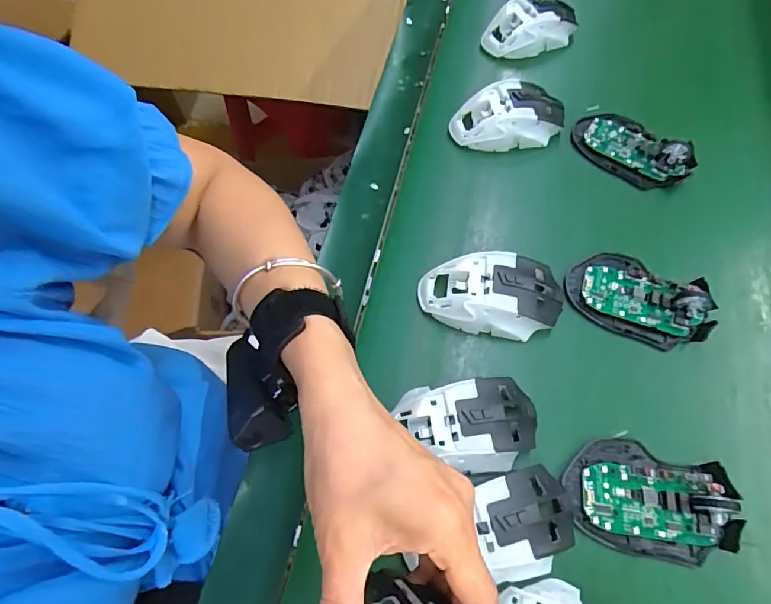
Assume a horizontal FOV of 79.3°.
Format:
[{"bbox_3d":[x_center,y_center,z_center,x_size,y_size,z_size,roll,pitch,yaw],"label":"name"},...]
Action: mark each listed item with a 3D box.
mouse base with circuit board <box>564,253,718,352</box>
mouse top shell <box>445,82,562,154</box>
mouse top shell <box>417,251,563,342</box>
[{"bbox_3d":[0.218,-0.004,0.397,0.115,0.023,0.071,26,66,12],"label":"mouse base with circuit board"},{"bbox_3d":[0.126,-0.191,0.479,0.112,0.033,0.063,-12,64,-6],"label":"mouse top shell"},{"bbox_3d":[0.087,-0.005,0.386,0.112,0.038,0.062,4,64,2],"label":"mouse top shell"}]

